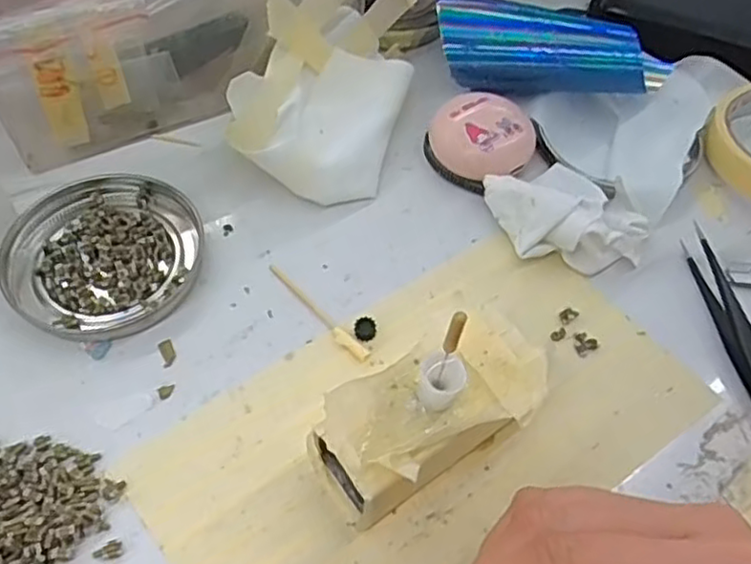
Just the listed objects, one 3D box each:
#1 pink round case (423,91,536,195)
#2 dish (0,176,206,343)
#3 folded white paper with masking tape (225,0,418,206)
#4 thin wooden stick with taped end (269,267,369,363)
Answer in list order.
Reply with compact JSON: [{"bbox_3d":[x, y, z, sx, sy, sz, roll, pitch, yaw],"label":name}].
[{"bbox_3d":[0.050,-0.067,0.319,0.044,0.024,0.042,1,56,-2],"label":"pink round case"},{"bbox_3d":[-0.114,-0.014,0.285,0.077,0.009,0.081,1,56,-2],"label":"dish"},{"bbox_3d":[-0.022,-0.096,0.315,0.065,0.058,0.108,14,57,7],"label":"folded white paper with masking tape"},{"bbox_3d":[-0.025,0.012,0.276,0.006,0.004,0.060,-38,66,-24],"label":"thin wooden stick with taped end"}]

